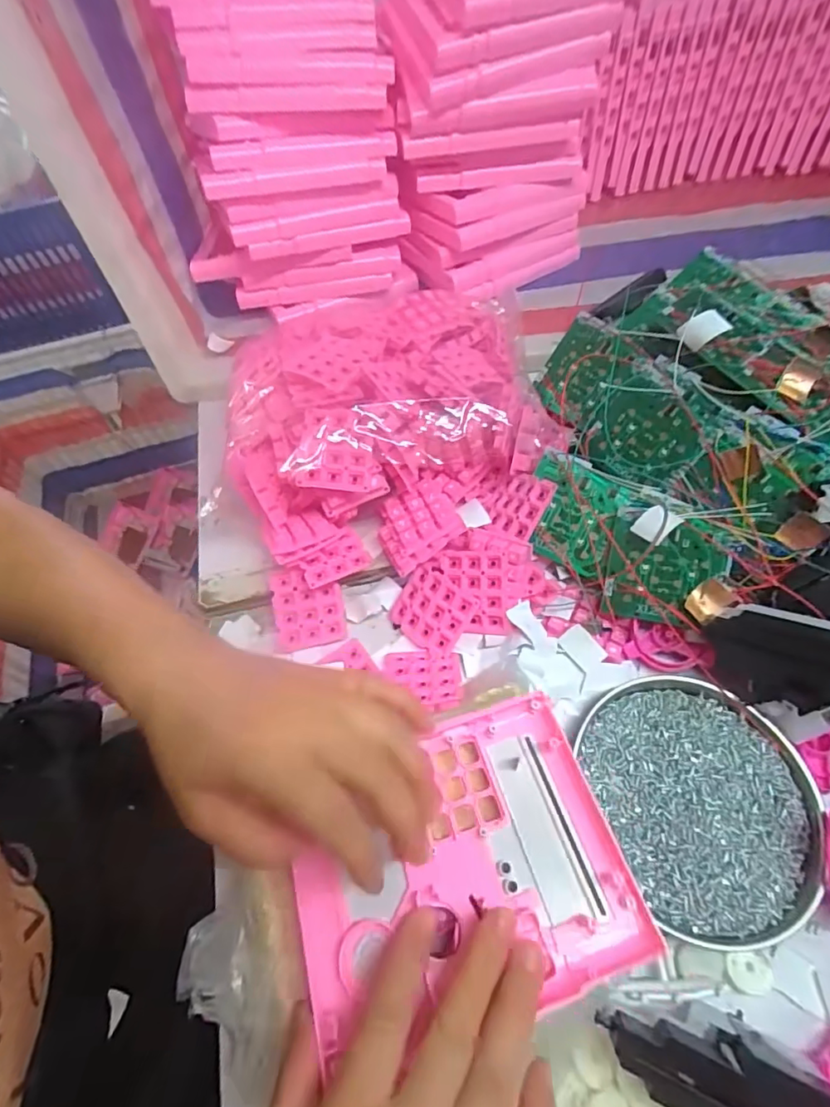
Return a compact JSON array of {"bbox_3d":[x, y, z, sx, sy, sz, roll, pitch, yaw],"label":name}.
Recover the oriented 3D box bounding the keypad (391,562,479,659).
[{"bbox_3d":[0.012,0.041,0.374,0.055,0.008,0.052,33,97,30],"label":"keypad"}]

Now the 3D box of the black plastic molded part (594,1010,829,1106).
[{"bbox_3d":[0.136,0.238,0.232,0.100,0.025,0.037,19,61,15],"label":"black plastic molded part"}]

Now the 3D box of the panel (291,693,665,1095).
[{"bbox_3d":[0.020,0.160,0.269,0.161,0.018,0.129,-16,58,-6],"label":"panel"}]

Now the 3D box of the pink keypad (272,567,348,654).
[{"bbox_3d":[-0.080,0.040,0.384,0.051,0.005,0.059,-8,81,-1],"label":"pink keypad"}]

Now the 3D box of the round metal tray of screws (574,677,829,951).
[{"bbox_3d":[0.168,0.141,0.303,0.114,0.018,0.133,-17,58,-6],"label":"round metal tray of screws"}]

